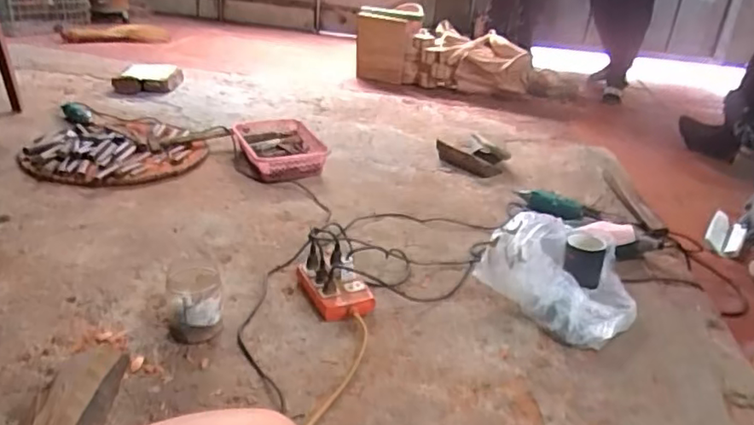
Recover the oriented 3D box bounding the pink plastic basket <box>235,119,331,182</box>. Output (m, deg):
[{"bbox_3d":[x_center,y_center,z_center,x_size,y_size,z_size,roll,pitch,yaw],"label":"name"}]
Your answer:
[{"bbox_3d":[-0.300,-0.201,1.796,0.229,0.074,0.299,-12,33,-28],"label":"pink plastic basket"}]

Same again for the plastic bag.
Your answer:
[{"bbox_3d":[0.403,0.121,1.189,0.272,0.153,0.284,-18,36,-36],"label":"plastic bag"}]

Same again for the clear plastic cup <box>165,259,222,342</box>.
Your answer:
[{"bbox_3d":[-0.324,0.158,1.021,0.092,0.112,0.107,-5,30,-18],"label":"clear plastic cup"}]

